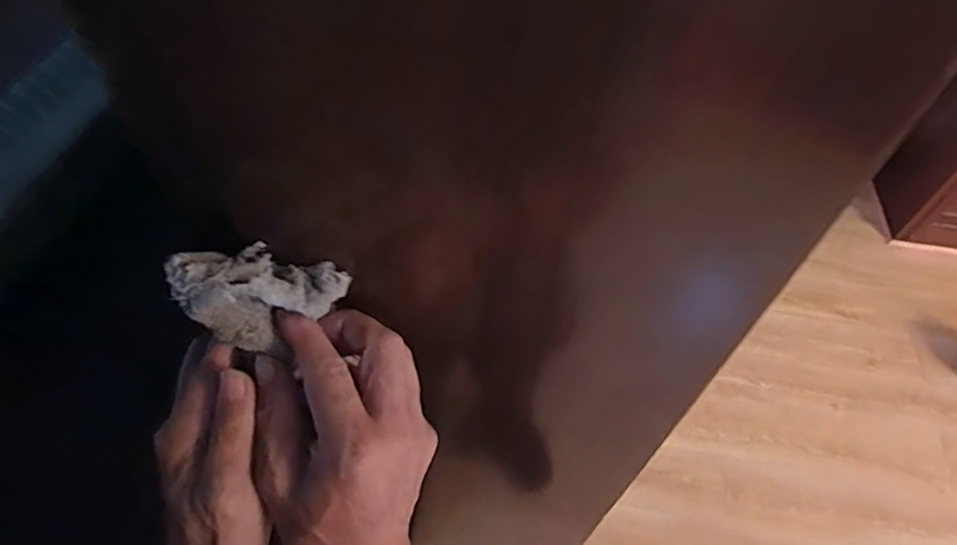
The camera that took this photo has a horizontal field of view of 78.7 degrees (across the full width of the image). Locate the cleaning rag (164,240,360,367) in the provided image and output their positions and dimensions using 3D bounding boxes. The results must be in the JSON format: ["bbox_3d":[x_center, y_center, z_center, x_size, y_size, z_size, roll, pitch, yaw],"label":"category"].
[{"bbox_3d":[-0.108,0.009,0.295,0.067,0.050,0.045,7,53,5],"label":"cleaning rag"}]

